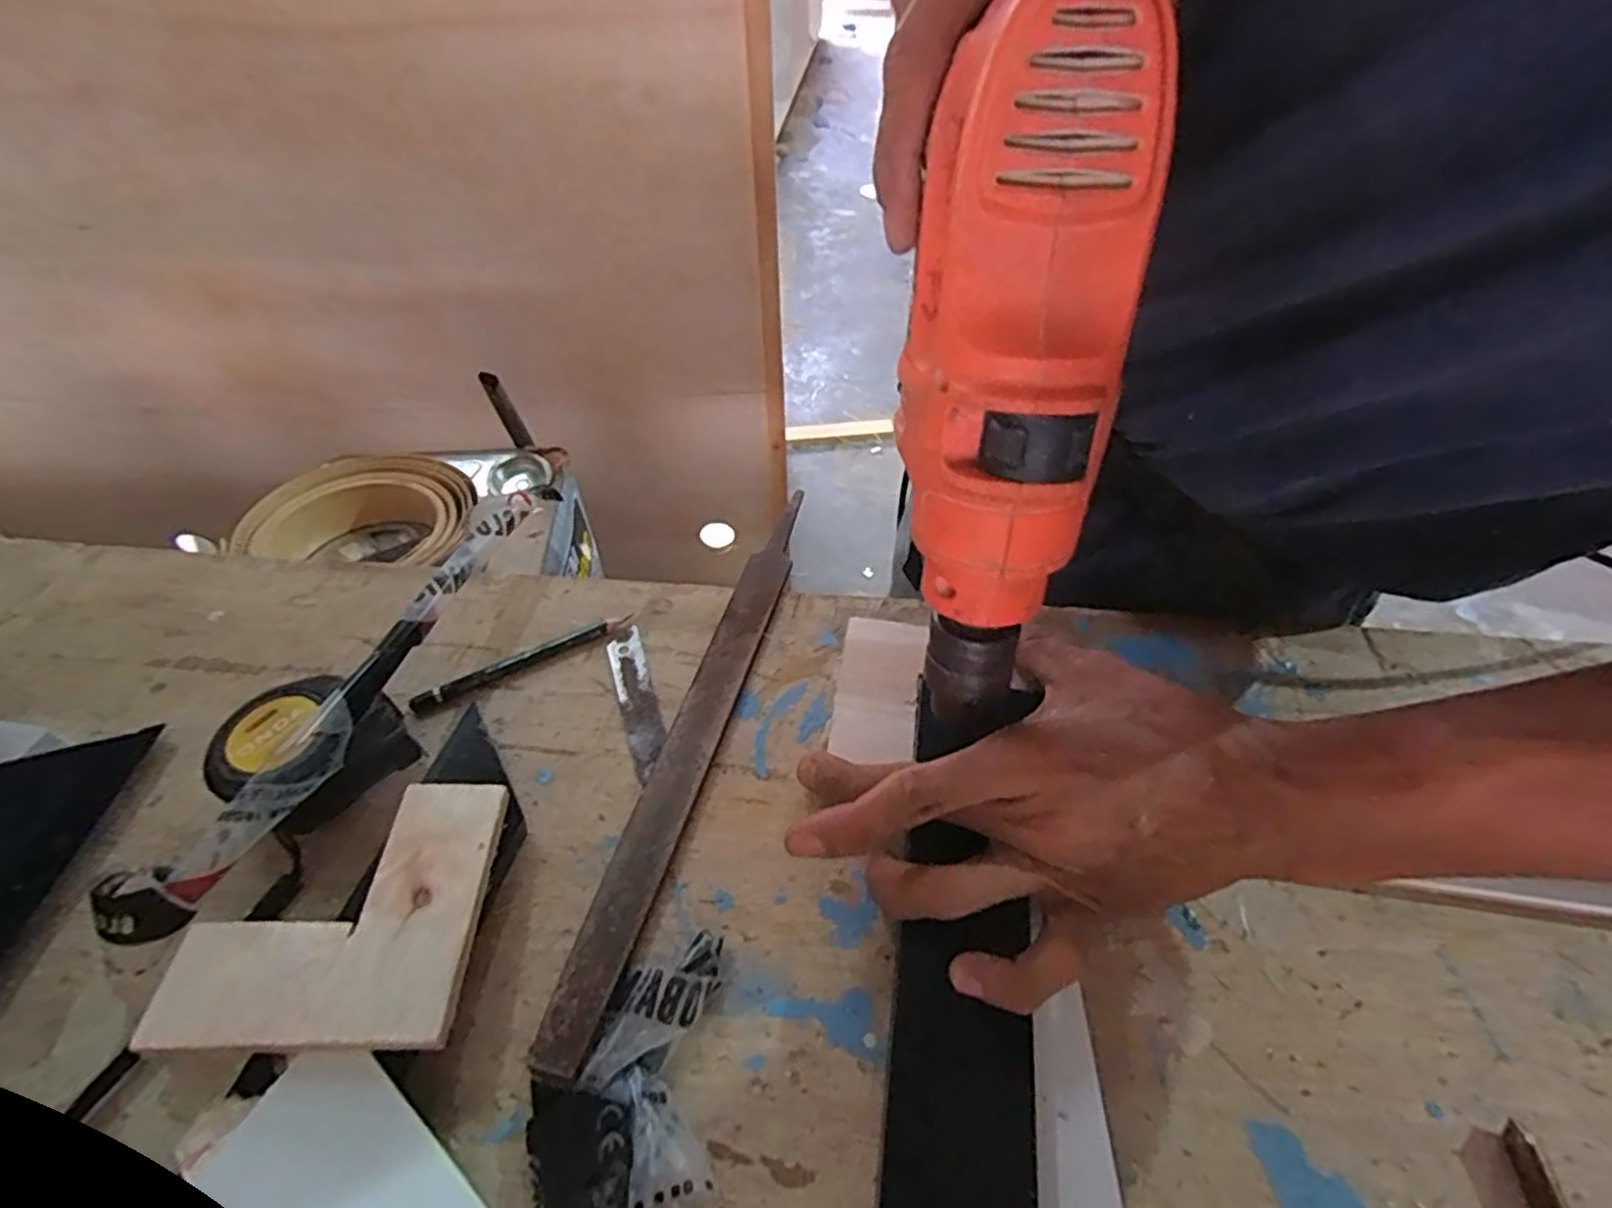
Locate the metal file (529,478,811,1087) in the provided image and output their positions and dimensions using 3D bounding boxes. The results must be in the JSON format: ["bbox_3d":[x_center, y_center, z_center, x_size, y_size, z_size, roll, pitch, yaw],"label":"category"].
[{"bbox_3d":[-0.047,0.051,0.340,0.023,0.011,0.292,11,48,11],"label":"metal file"}]

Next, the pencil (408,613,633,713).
[{"bbox_3d":[-0.139,0.028,0.364,0.106,0.005,0.010,-22,51,-19],"label":"pencil"}]

